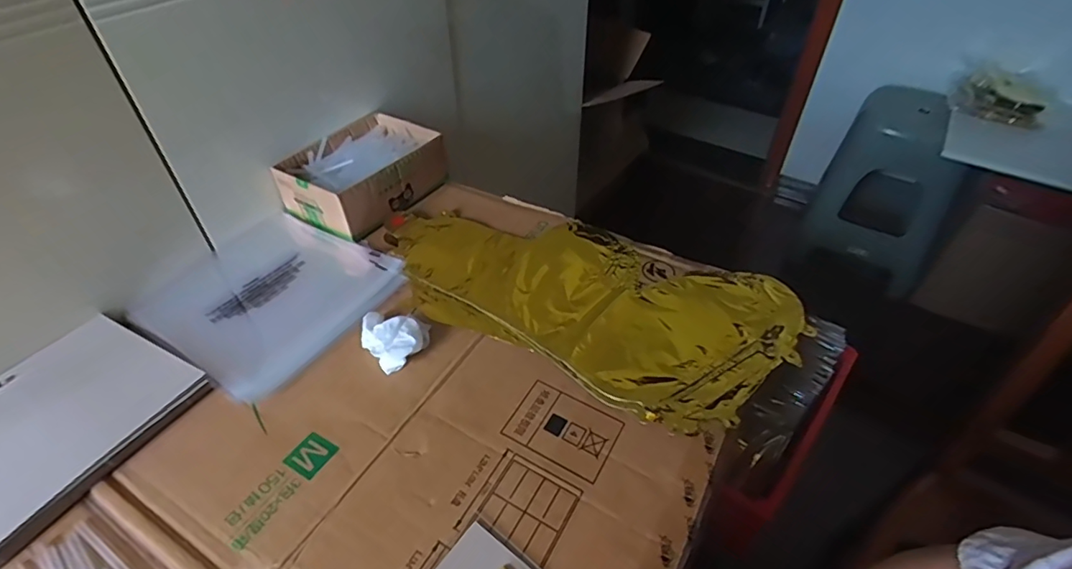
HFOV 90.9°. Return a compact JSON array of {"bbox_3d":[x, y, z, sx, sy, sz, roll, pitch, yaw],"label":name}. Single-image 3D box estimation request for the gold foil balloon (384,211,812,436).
[{"bbox_3d":[0.045,0.010,0.584,0.461,0.010,0.229,18,46,16],"label":"gold foil balloon"}]

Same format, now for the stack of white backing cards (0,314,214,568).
[{"bbox_3d":[-0.410,0.116,0.447,0.162,0.012,0.197,23,48,20],"label":"stack of white backing cards"}]

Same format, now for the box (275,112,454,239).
[{"bbox_3d":[-0.226,-0.152,0.704,0.139,0.064,0.188,25,49,22],"label":"box"}]

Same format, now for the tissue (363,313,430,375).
[{"bbox_3d":[-0.140,0.053,0.511,0.063,0.026,0.061,4,44,2],"label":"tissue"}]

